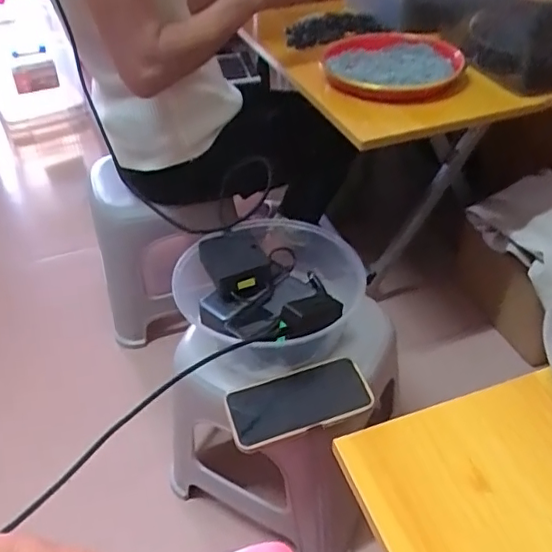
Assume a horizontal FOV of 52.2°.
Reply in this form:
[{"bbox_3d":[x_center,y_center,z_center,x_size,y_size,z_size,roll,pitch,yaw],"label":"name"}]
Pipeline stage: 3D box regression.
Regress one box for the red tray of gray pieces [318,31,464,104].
[{"bbox_3d":[0.184,-0.361,0.939,0.212,0.028,0.232,-3,41,2],"label":"red tray of gray pieces"}]

